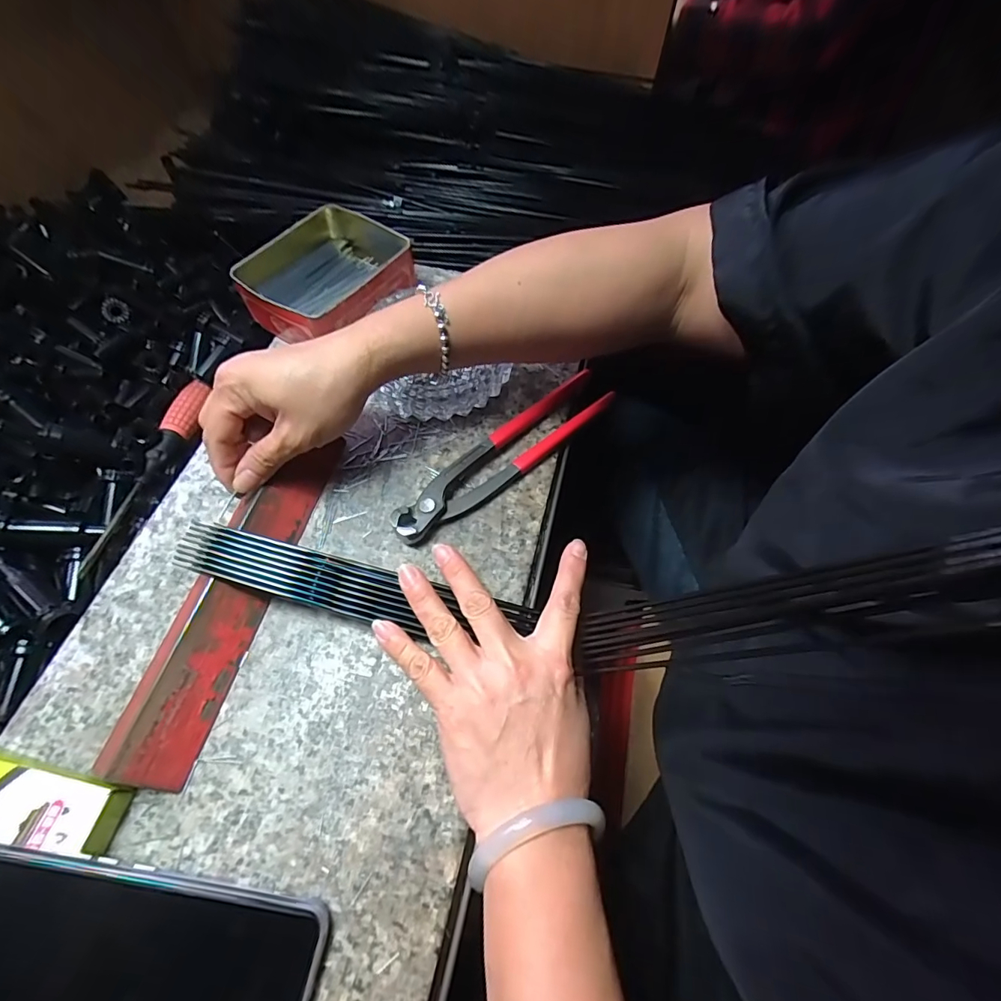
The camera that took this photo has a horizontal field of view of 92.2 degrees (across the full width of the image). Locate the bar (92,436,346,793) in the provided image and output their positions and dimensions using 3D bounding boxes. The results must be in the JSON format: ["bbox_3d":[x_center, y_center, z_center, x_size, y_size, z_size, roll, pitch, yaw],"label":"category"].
[{"bbox_3d":[-0.159,0.048,0.293,0.035,0.029,0.216,12,62,5],"label":"bar"}]

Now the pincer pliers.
[{"bbox_3d":[0.003,-0.036,0.351,0.194,0.017,0.041,-35,68,-18],"label":"pincer pliers"}]

